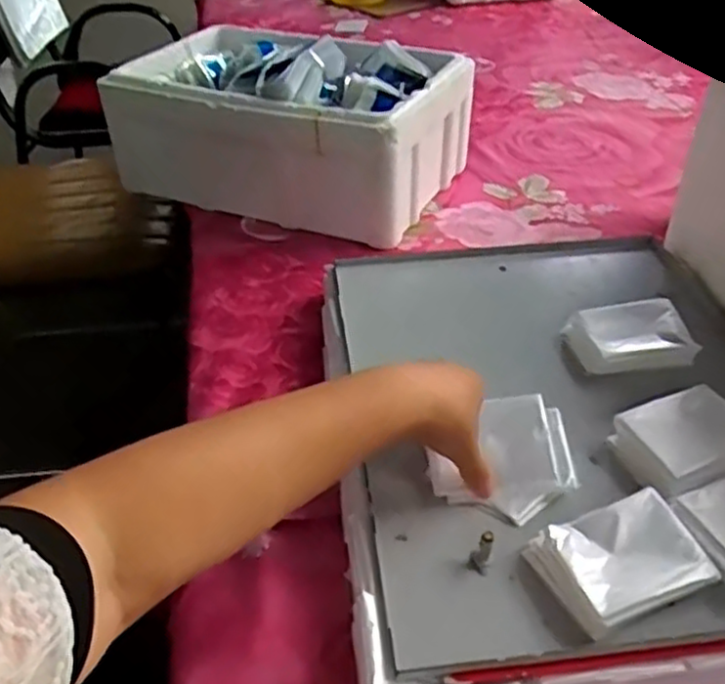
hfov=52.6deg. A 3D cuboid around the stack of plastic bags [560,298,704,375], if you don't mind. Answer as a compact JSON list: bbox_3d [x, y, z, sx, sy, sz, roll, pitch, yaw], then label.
[{"bbox_3d":[0.221,-0.006,0.608,0.092,0.024,0.066,-2,38,-3],"label":"stack of plastic bags"}]

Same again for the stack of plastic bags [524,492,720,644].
[{"bbox_3d":[0.156,0.133,0.443,0.087,0.028,0.066,-13,40,-17],"label":"stack of plastic bags"}]

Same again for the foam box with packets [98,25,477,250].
[{"bbox_3d":[-0.100,-0.278,0.925,0.415,0.182,0.232,14,42,19],"label":"foam box with packets"}]

